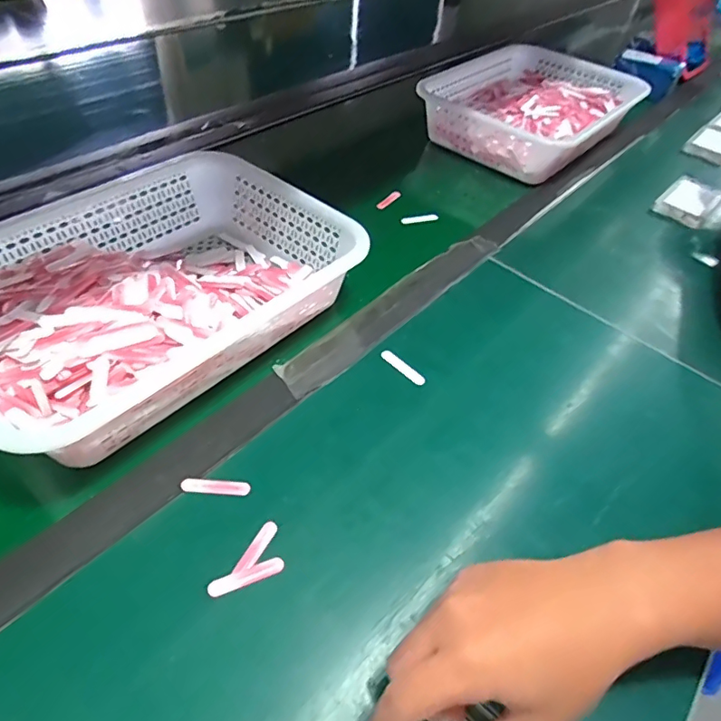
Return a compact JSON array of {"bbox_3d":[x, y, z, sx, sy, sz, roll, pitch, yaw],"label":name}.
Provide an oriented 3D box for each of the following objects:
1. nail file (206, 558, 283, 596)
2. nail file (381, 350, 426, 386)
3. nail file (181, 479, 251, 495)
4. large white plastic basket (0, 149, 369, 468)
[{"bbox_3d":[-0.078,0.148,0.352,0.051,0.004,0.011,-14,51,-19],"label":"nail file"},{"bbox_3d":[0.041,0.006,0.495,0.051,0.004,0.013,36,53,24],"label":"nail file"},{"bbox_3d":[-0.111,0.096,0.395,0.051,0.004,0.012,5,47,-2],"label":"nail file"},{"bbox_3d":[-0.198,-0.069,0.489,0.260,0.076,0.357,36,53,24],"label":"large white plastic basket"}]

